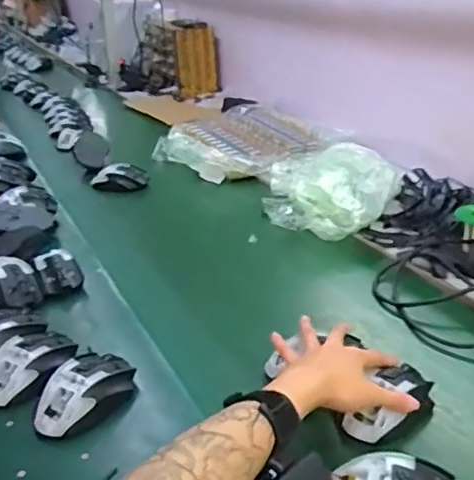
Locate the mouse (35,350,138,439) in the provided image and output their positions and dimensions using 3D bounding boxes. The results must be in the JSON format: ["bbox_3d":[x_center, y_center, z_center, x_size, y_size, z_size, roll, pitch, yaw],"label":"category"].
[{"bbox_3d":[-0.158,0.157,0.624,0.068,0.039,0.113,15,31,30],"label":"mouse"}]

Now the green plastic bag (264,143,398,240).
[{"bbox_3d":[0.170,-0.094,1.079,0.236,0.087,0.256,1,26,5],"label":"green plastic bag"}]

